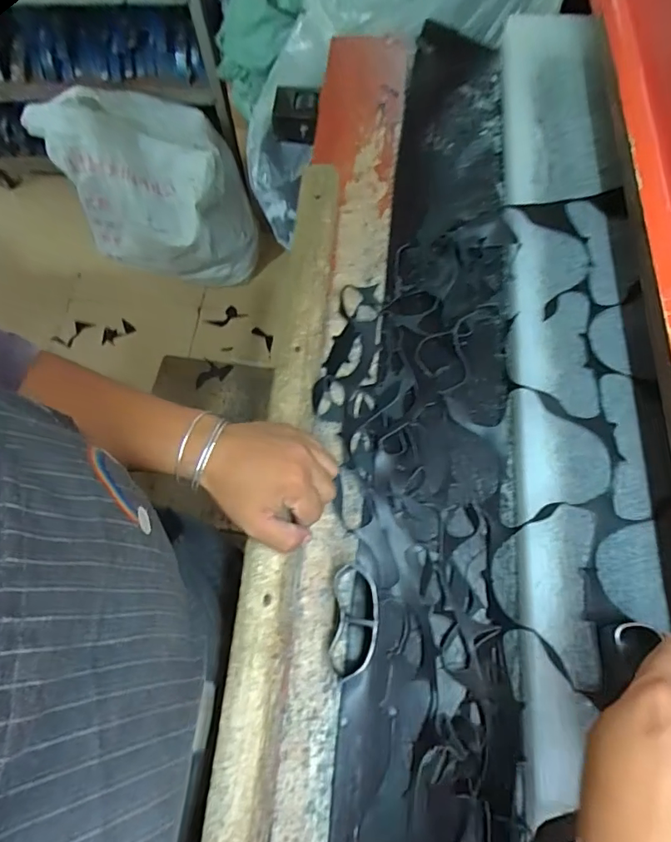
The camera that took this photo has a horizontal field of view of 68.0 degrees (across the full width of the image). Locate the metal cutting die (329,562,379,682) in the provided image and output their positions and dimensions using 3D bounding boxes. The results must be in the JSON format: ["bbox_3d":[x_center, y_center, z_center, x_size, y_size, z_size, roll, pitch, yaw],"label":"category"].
[{"bbox_3d":[0.015,0.162,0.405,0.036,0.036,0.087,3,67,0],"label":"metal cutting die"}]

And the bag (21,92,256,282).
[{"bbox_3d":[-0.532,-0.682,1.500,0.505,0.479,0.348,-7,68,-4],"label":"bag"}]

